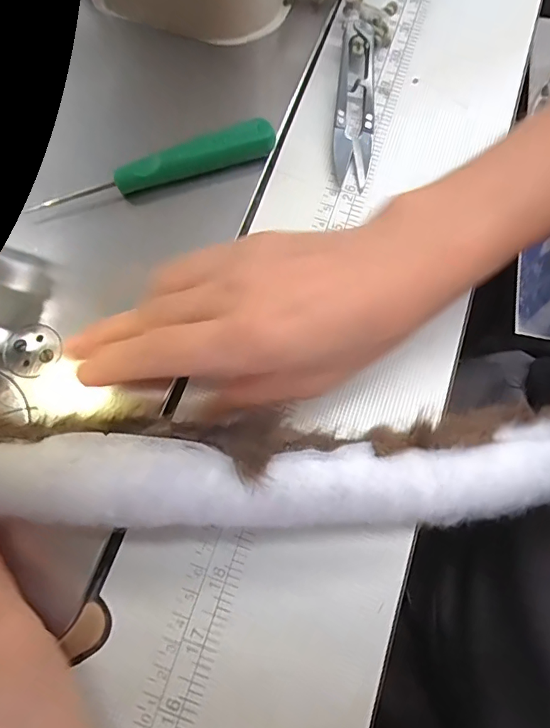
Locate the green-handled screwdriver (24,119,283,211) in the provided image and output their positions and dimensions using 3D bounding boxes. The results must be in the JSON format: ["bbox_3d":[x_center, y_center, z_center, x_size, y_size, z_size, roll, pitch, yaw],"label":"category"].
[{"bbox_3d":[-0.061,-0.100,0.256,0.126,0.019,0.013,-20,73,-7],"label":"green-handled screwdriver"}]

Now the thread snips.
[{"bbox_3d":[0.046,-0.152,0.274,0.022,0.018,0.112,6,72,1],"label":"thread snips"}]

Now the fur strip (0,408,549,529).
[{"bbox_3d":[-0.011,0.041,0.198,0.277,0.028,0.046,0,73,-1],"label":"fur strip"}]

